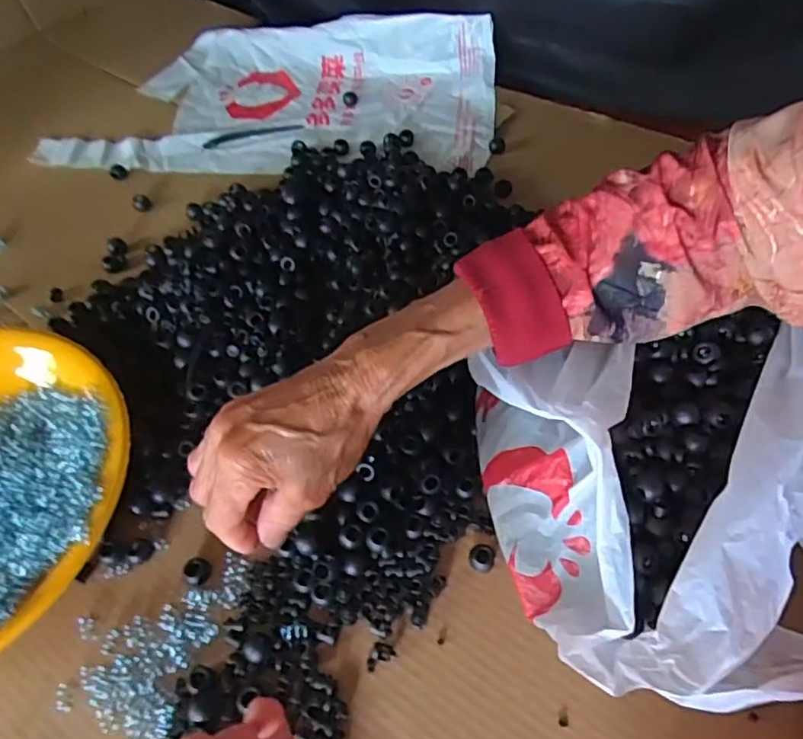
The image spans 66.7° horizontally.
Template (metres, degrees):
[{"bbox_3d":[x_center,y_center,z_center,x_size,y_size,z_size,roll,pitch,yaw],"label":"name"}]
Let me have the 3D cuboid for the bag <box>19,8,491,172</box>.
[{"bbox_3d":[-0.135,-0.300,0.649,0.462,0.046,0.242,4,55,8],"label":"bag"}]

